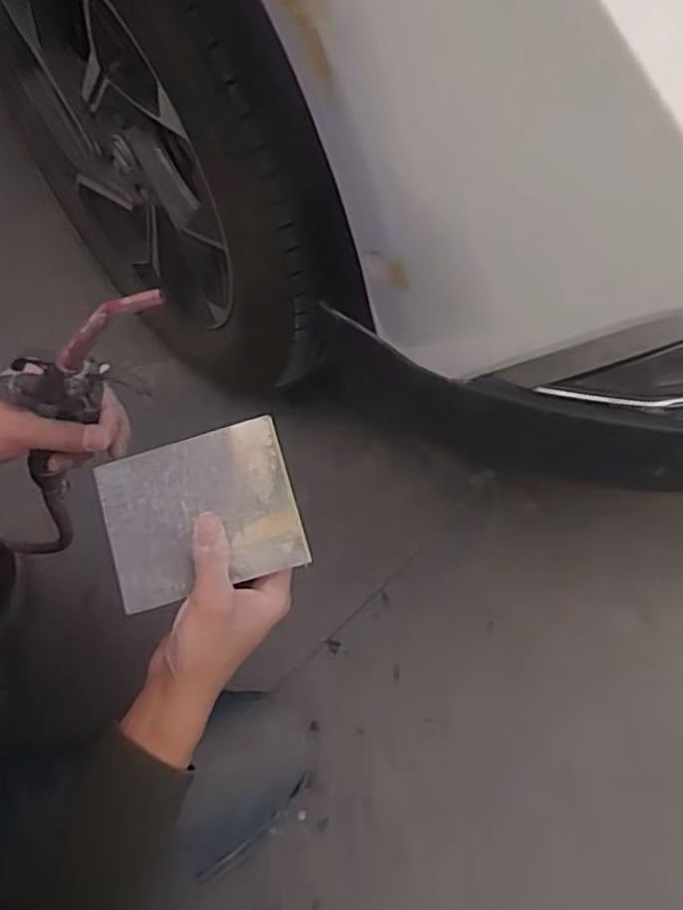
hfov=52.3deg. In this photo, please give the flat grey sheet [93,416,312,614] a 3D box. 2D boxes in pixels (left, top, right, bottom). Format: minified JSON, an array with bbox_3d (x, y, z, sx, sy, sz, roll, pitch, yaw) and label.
[{"bbox_3d":[-0.090,0.038,0.444,0.120,0.005,0.095,-17,81,1],"label":"flat grey sheet"}]

